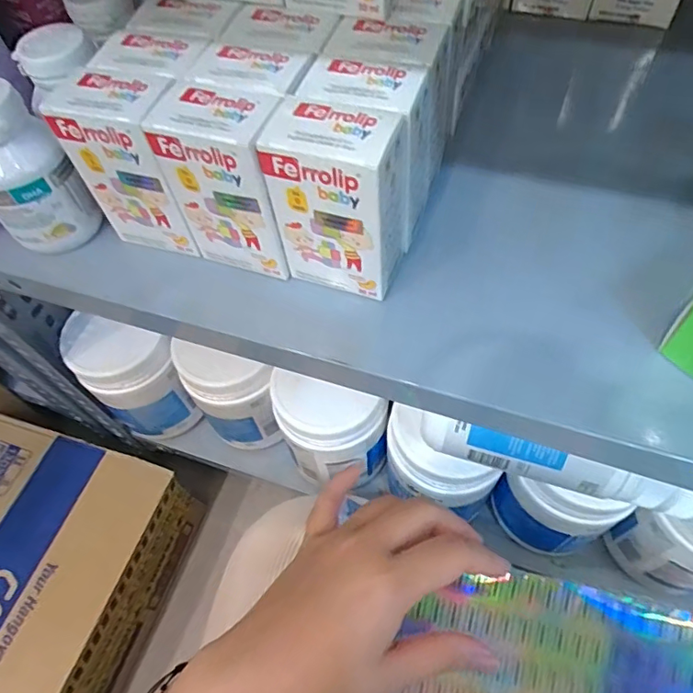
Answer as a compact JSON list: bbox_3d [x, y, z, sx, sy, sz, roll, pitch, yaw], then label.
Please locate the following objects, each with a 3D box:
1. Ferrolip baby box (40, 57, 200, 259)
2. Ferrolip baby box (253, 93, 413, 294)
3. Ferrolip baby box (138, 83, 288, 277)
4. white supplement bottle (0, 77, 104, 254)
[{"bbox_3d":[-0.113,-0.101,0.292,0.060,0.089,0.045,11,60,11],"label":"Ferrolip baby box"},{"bbox_3d":[-0.003,-0.071,0.263,0.059,0.088,0.038,13,61,12],"label":"Ferrolip baby box"},{"bbox_3d":[-0.058,-0.084,0.275,0.059,0.088,0.035,19,62,15],"label":"Ferrolip baby box"},{"bbox_3d":[-0.184,-0.096,0.297,0.050,0.088,0.045,-39,64,-18],"label":"white supplement bottle"}]

